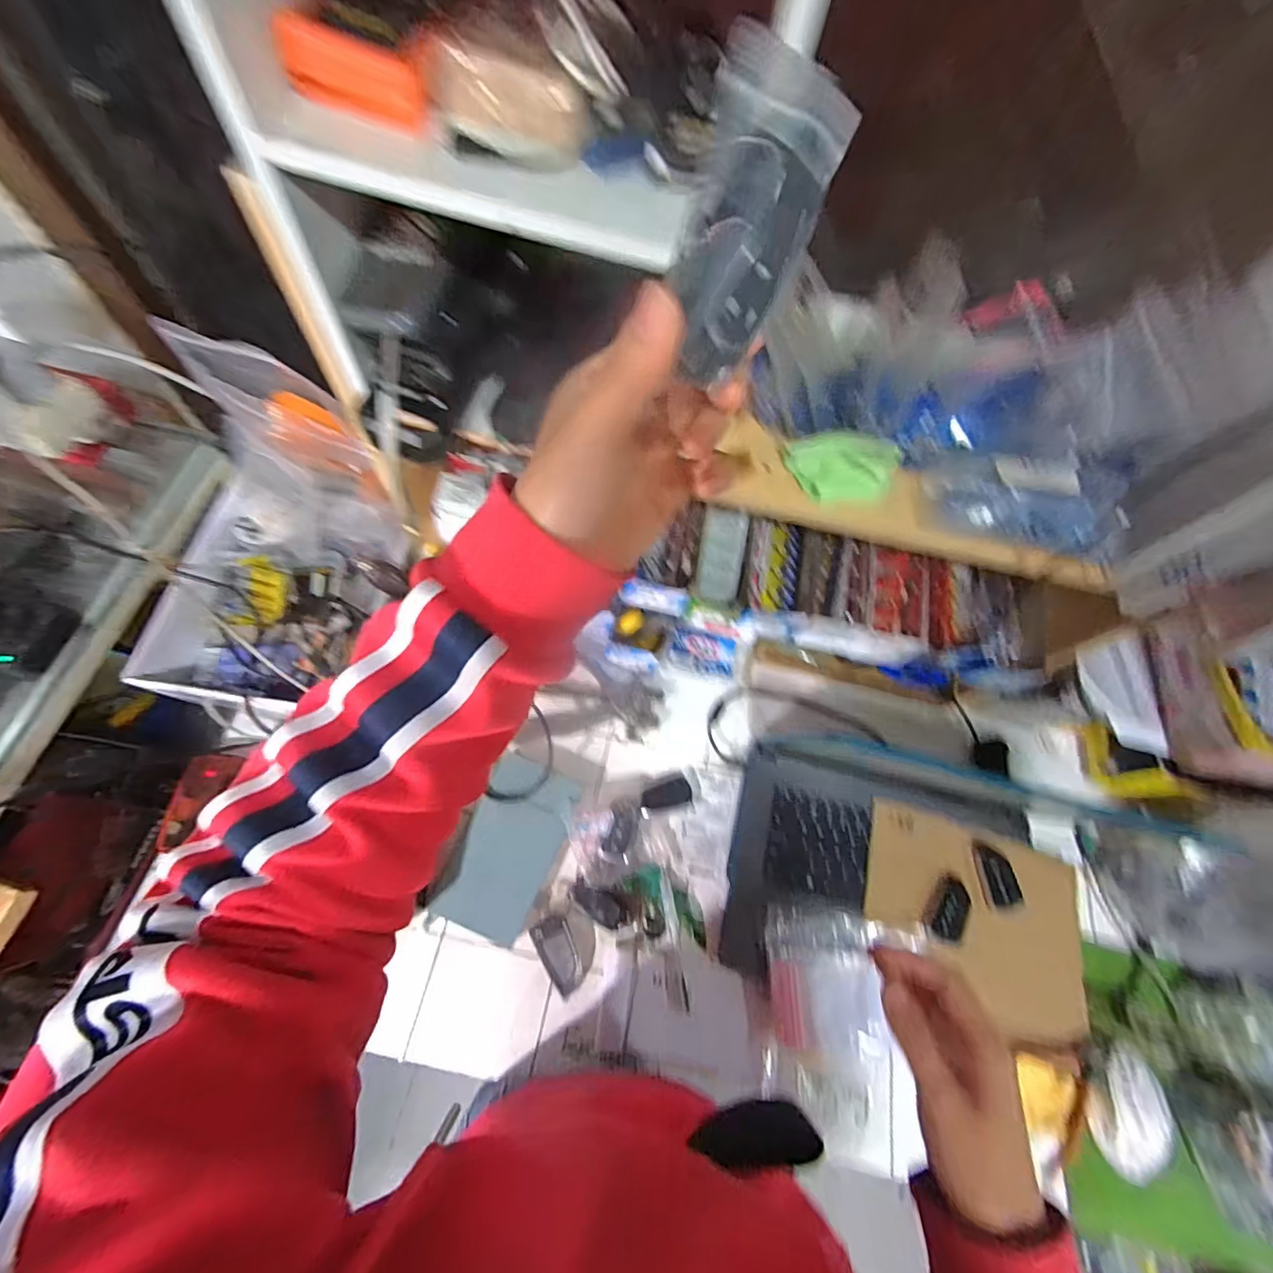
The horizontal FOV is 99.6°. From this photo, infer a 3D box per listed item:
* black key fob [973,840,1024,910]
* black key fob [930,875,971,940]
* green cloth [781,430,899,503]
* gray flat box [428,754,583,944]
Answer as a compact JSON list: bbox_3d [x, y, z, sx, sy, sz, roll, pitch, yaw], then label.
[{"bbox_3d":[0.399,0.263,0.597,0.040,0.008,0.066,-5,64,-5],"label":"black key fob"},{"bbox_3d":[0.335,0.288,0.571,0.032,0.004,0.063,31,66,12],"label":"black key fob"},{"bbox_3d":[0.162,-0.138,0.432,0.083,0.034,0.052,6,63,0],"label":"green cloth"},{"bbox_3d":[-0.132,0.221,0.574,0.093,0.026,0.172,20,64,7],"label":"gray flat box"}]

